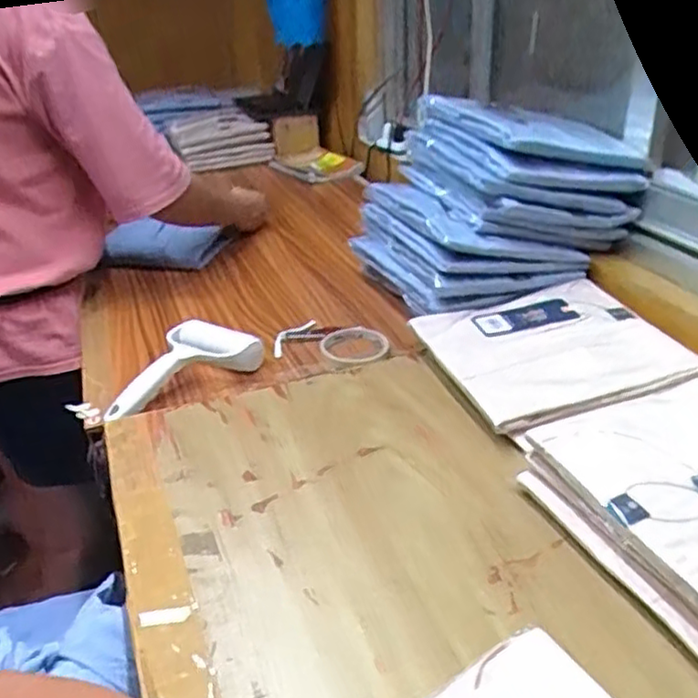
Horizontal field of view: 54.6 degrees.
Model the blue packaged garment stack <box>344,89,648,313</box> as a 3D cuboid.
[{"bbox_3d":[0.191,-0.206,0.913,0.313,0.204,0.264,-12,32,-15],"label":"blue packaged garment stack"}]

